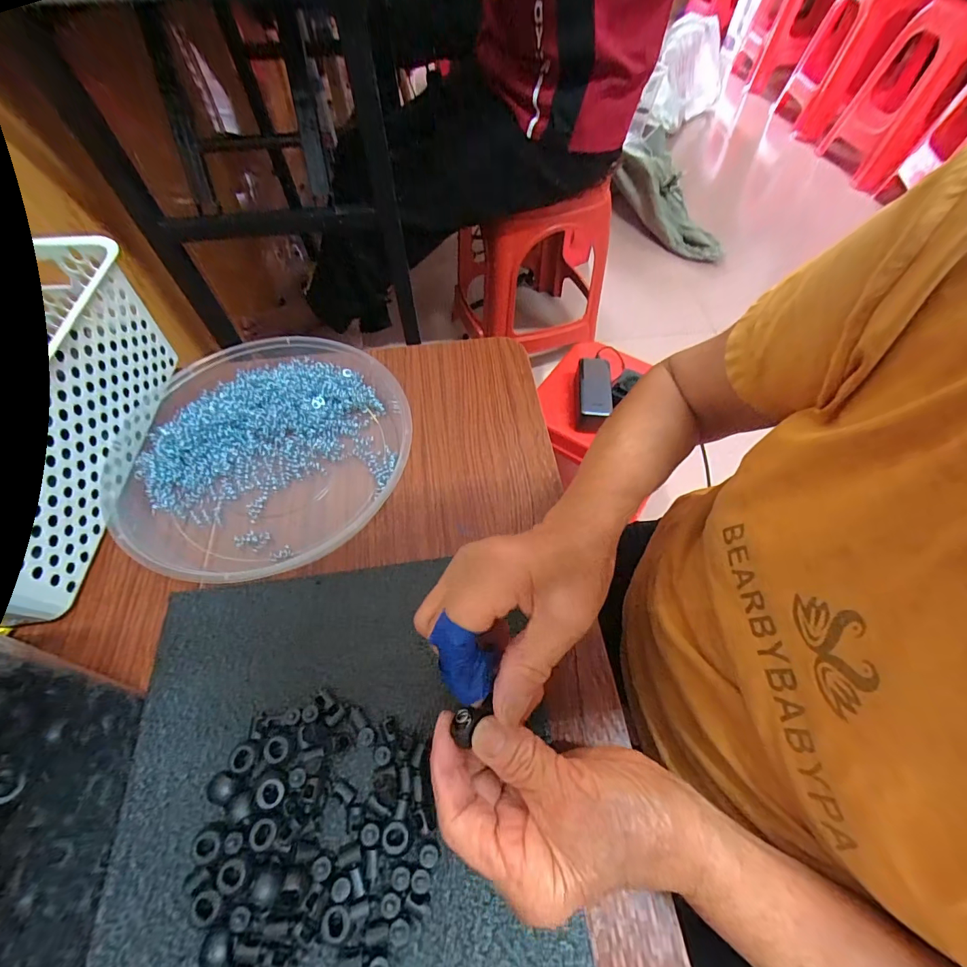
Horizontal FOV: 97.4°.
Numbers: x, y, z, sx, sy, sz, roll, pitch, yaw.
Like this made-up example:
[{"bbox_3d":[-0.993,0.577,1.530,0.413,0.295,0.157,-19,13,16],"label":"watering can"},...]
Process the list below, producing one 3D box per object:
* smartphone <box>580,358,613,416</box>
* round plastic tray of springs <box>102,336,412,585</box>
[{"bbox_3d":[0.189,-0.167,0.713,0.051,0.012,0.128,5,59,3],"label":"smartphone"},{"bbox_3d":[-0.193,-0.037,0.363,0.233,0.042,0.228,0,58,0],"label":"round plastic tray of springs"}]

